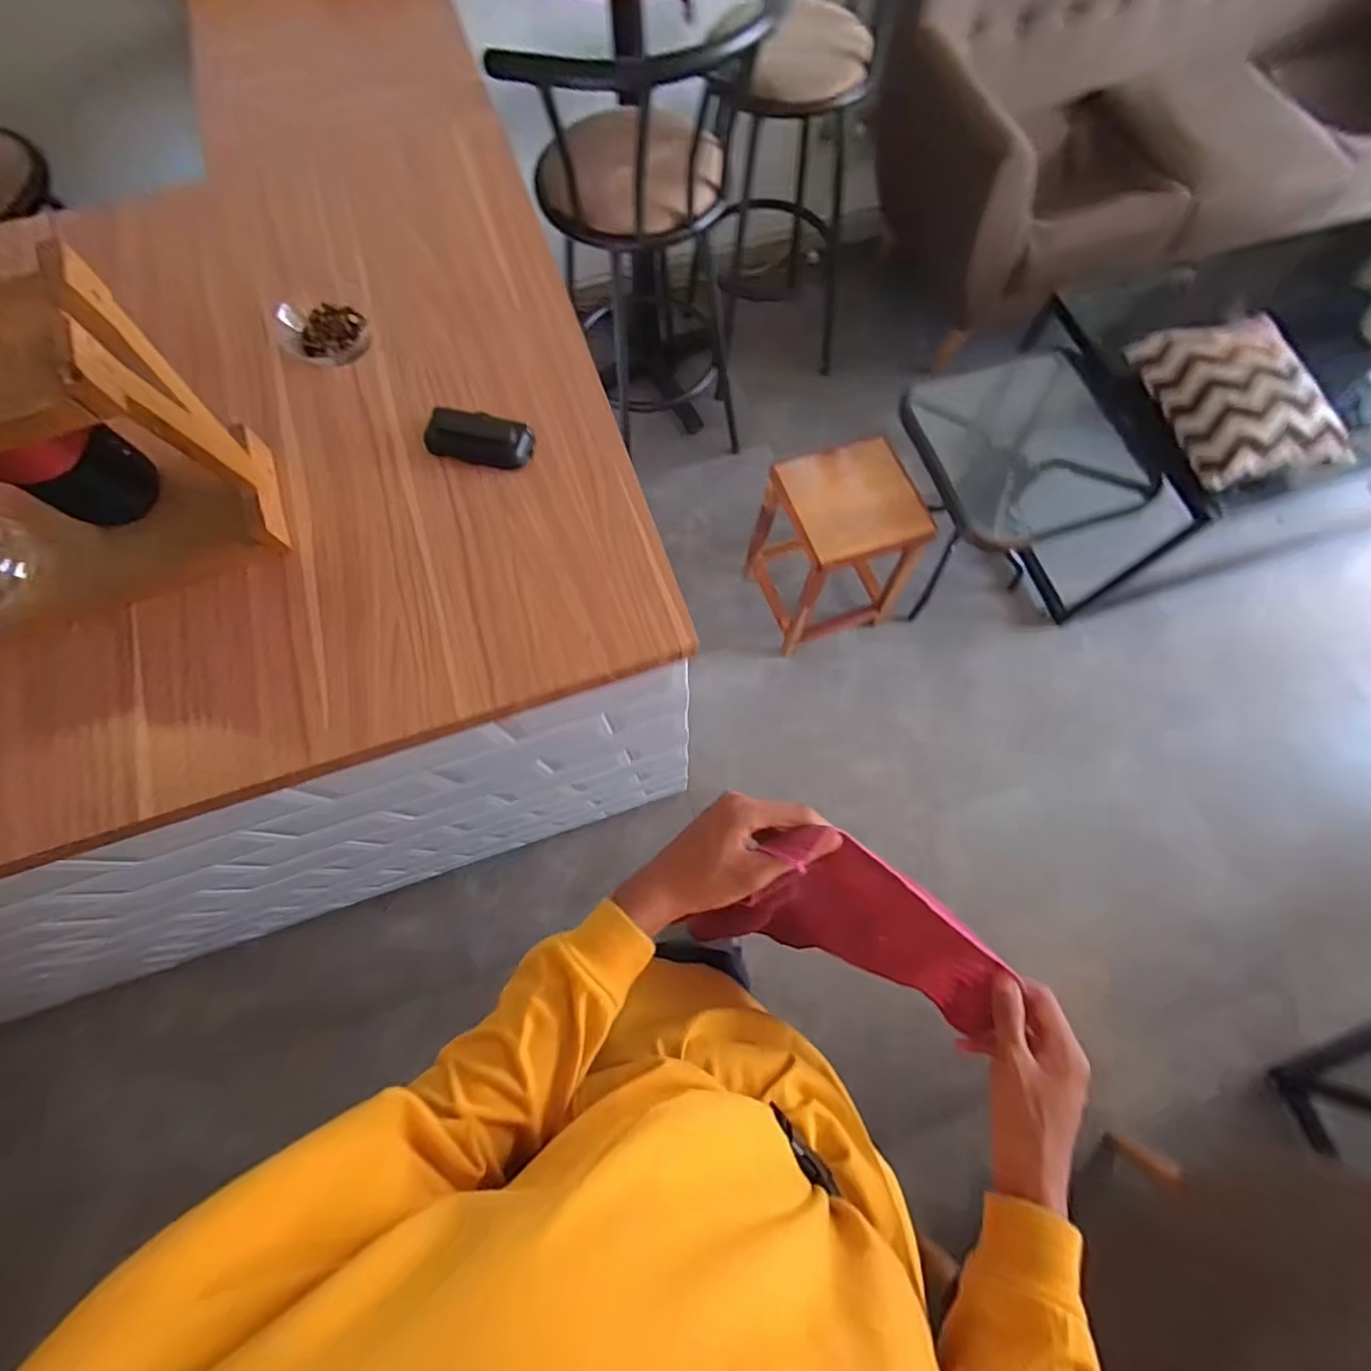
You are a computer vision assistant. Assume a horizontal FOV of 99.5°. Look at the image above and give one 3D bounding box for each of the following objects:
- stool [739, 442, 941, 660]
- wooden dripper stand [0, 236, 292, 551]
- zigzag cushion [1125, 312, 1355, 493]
[{"bbox_3d":[0.350,-0.318,1.406,0.291,0.451,0.289,-19,73,-5],"label":"stool"},{"bbox_3d":[-0.601,-0.129,0.452,0.450,0.219,0.117,-23,73,-6],"label":"wooden dripper stand"},{"bbox_3d":[1.074,-0.560,1.122,0.243,0.087,0.361,-15,73,-4],"label":"zigzag cushion"}]

